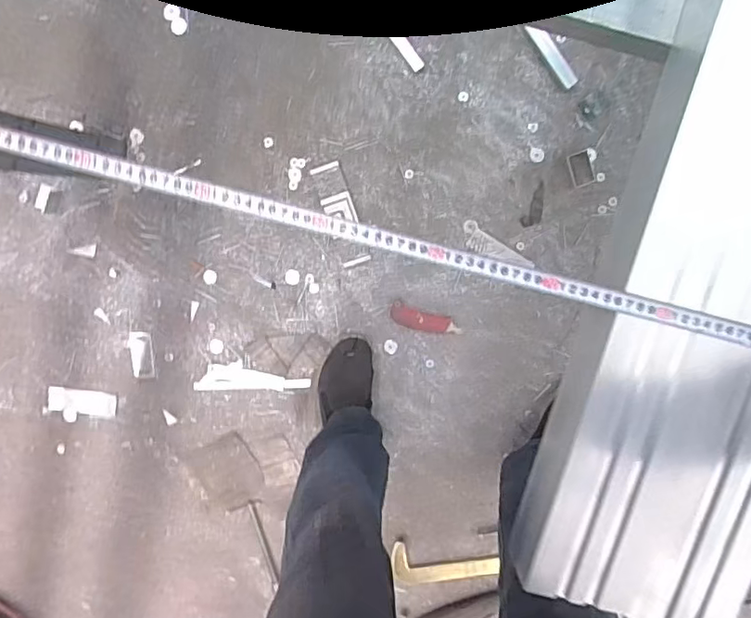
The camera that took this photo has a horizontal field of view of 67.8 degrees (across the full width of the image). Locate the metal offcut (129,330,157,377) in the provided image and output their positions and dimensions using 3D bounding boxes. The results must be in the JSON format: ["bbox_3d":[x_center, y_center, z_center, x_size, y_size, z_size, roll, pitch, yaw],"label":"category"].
[{"bbox_3d":[-0.477,0.094,1.145,0.049,0.005,0.097,-3,99,1],"label":"metal offcut"}]

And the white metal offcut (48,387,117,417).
[{"bbox_3d":[-0.605,0.193,1.152,0.132,0.010,0.051,8,99,-1],"label":"white metal offcut"}]

